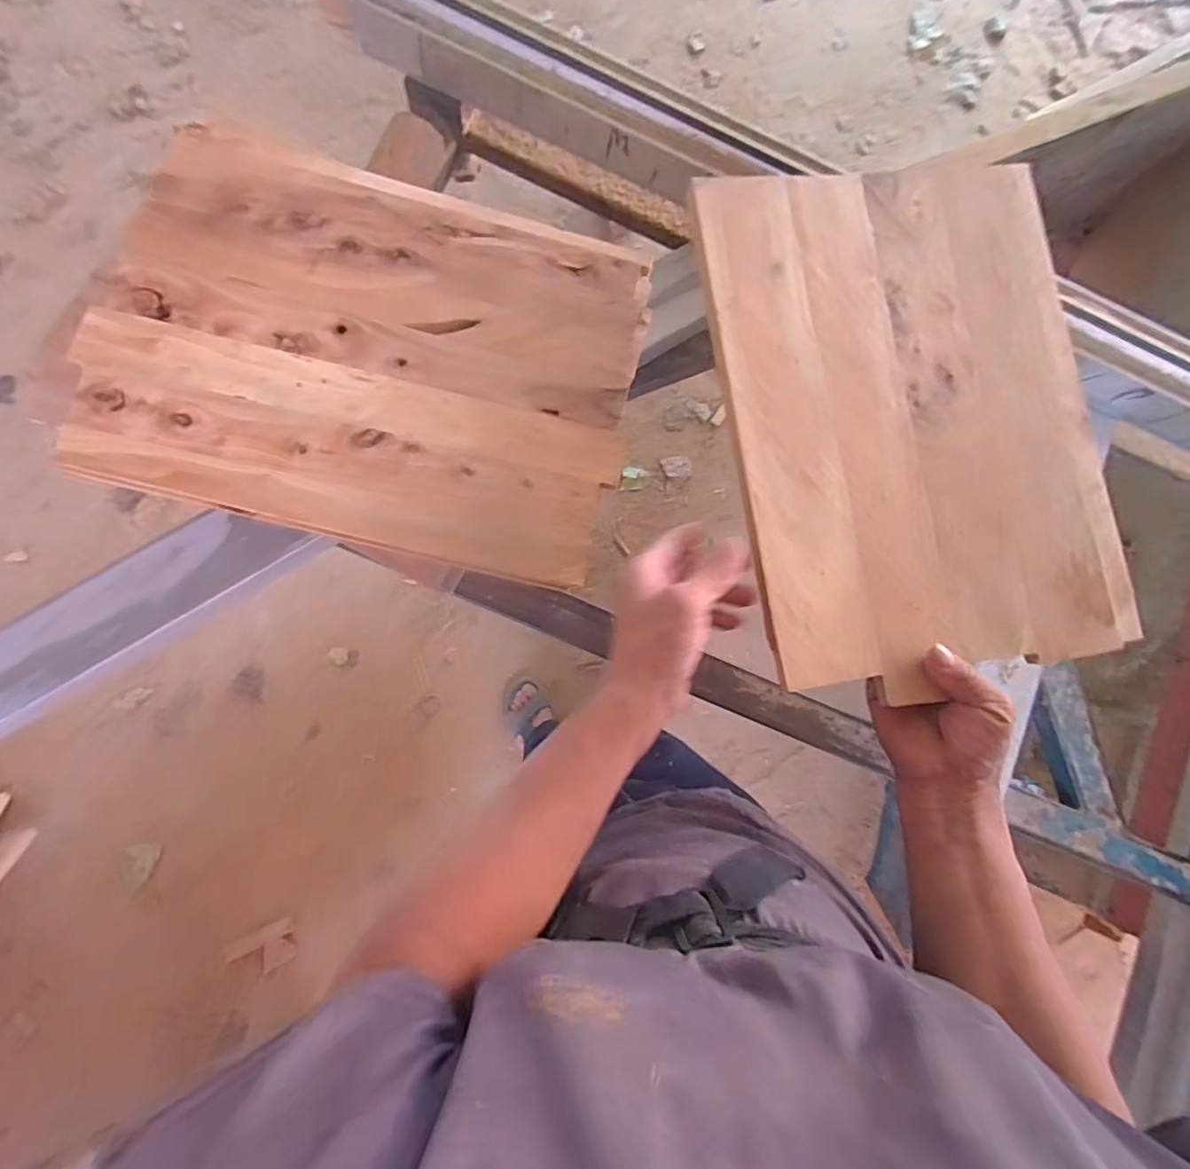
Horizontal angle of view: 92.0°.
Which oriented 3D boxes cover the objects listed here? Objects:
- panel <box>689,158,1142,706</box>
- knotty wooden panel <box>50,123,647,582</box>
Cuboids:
[{"bbox_3d":[0.245,-0.132,0.441,0.289,0.014,0.394,-9,86,-5],"label":"panel"},{"bbox_3d":[-0.175,-0.187,0.462,0.404,0.020,0.296,13,84,-3],"label":"knotty wooden panel"}]

